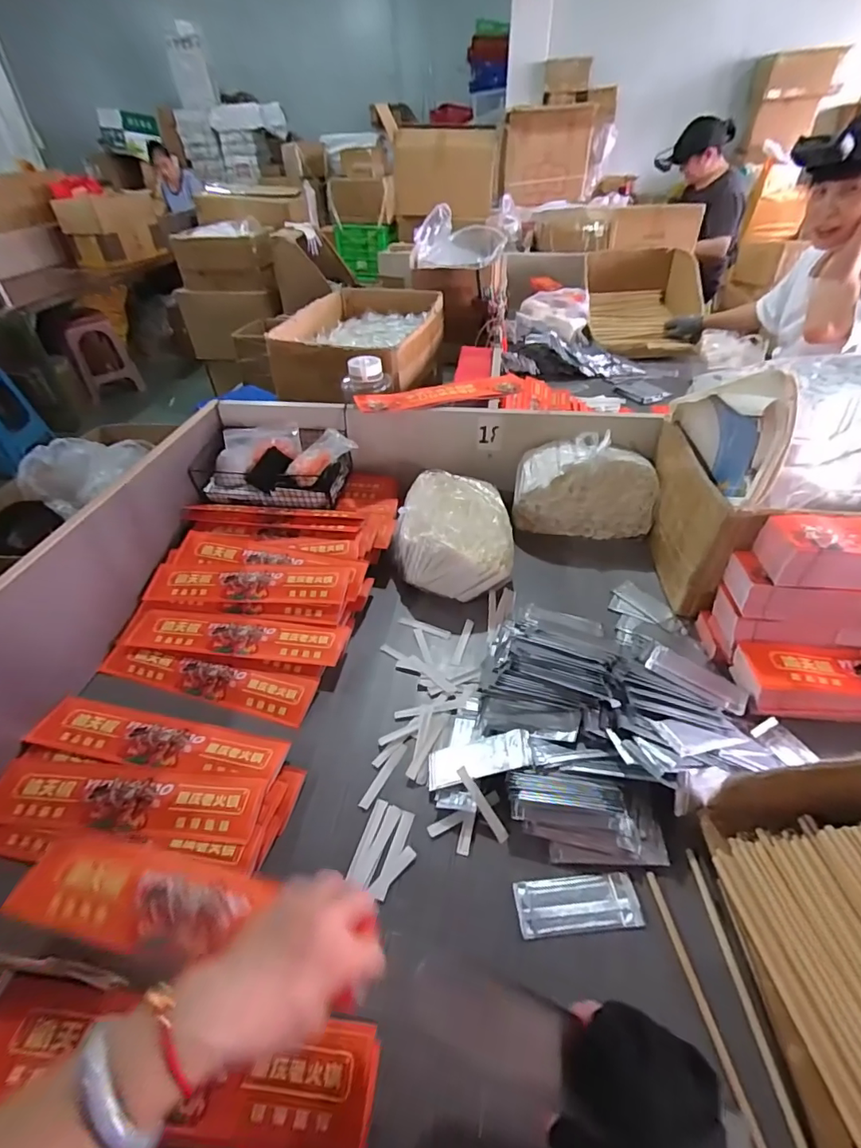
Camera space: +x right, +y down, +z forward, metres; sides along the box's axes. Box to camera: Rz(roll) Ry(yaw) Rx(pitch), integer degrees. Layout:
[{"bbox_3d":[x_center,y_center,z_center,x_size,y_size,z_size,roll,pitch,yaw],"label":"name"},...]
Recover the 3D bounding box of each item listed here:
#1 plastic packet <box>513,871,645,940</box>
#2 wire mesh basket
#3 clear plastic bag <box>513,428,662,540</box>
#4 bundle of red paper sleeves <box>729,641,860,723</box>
[{"bbox_3d":[0.151,0.337,0.502,0.123,0.005,0.049,-4,43,-3],"label":"plastic packet"},{"bbox_3d":[-0.299,-0.216,0.962,0.294,0.100,0.160,5,43,7],"label":"wire mesh basket"},{"bbox_3d":[0.292,-0.167,0.933,0.254,0.166,0.089,6,43,8],"label":"clear plastic bag"},{"bbox_3d":[0.598,0.147,0.646,0.348,0.048,0.107,3,43,5],"label":"bundle of red paper sleeves"}]

